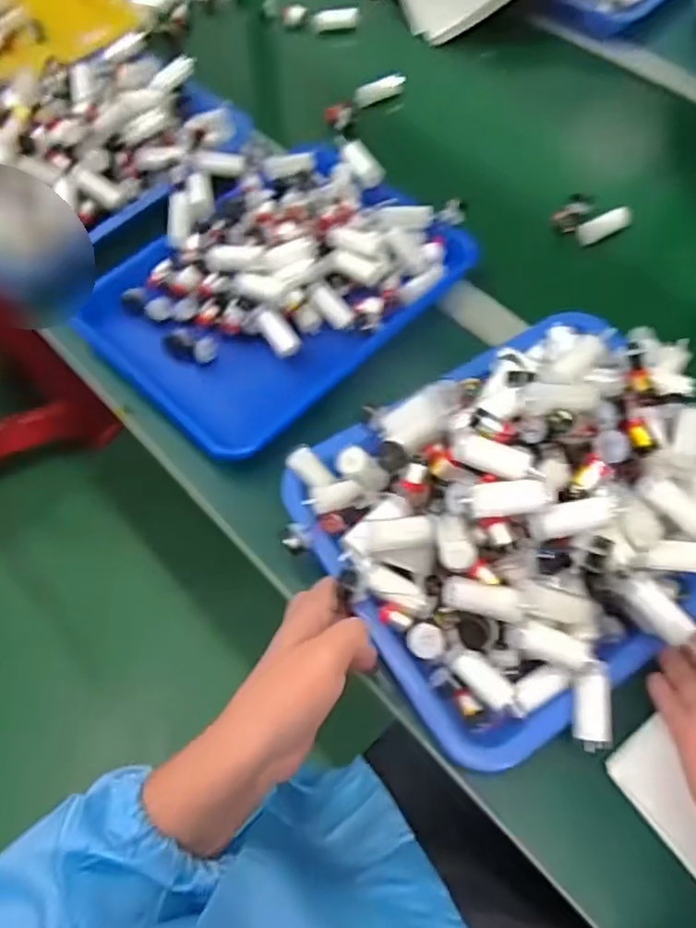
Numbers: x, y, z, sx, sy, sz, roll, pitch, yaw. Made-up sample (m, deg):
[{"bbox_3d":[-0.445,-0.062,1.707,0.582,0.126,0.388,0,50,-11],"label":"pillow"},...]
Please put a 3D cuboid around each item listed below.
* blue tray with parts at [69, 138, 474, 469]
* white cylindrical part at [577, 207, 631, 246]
[{"bbox_3d":[-0.071,-0.181,0.625,0.268,0.079,0.330,40,70,20],"label":"blue tray with parts"},{"bbox_3d":[0.261,-0.243,0.677,0.052,0.019,0.018,-23,62,13],"label":"white cylindrical part"}]

